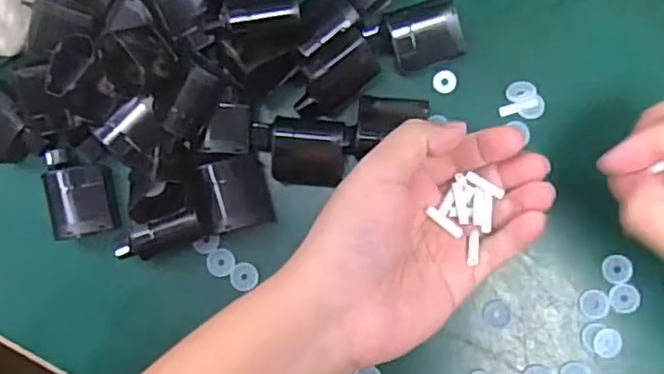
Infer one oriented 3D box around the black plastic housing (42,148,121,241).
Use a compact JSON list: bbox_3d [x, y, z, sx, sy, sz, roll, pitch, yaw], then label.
[{"bbox_3d":[-0.156,0.001,0.412,0.038,0.016,0.057,-15,85,4],"label":"black plastic housing"}]

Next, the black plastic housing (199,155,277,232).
[{"bbox_3d":[-0.058,0.004,0.404,0.036,0.022,0.042,-16,85,4],"label":"black plastic housing"}]

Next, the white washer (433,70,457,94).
[{"bbox_3d":[0.069,-0.065,0.407,0.014,0.004,0.014,0,83,6],"label":"white washer"}]

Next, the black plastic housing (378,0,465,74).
[{"bbox_3d":[0.054,-0.090,0.396,0.049,0.024,0.036,-12,85,5],"label":"black plastic housing"}]

